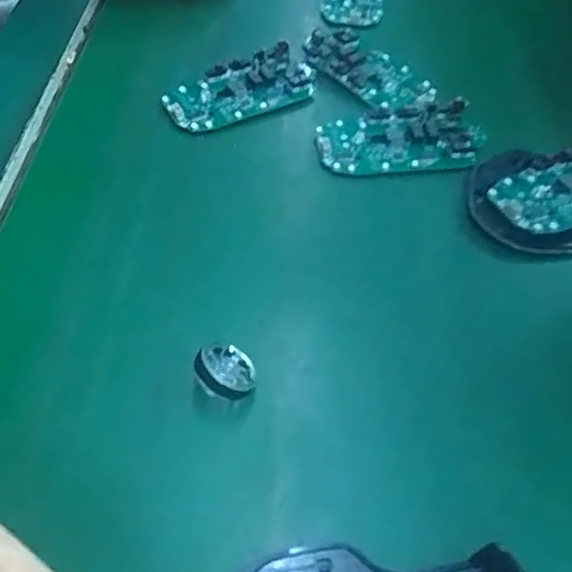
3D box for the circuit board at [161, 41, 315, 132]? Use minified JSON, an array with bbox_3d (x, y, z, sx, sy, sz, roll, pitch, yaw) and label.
[{"bbox_3d":[-0.027,-0.121,0.348,0.092,0.012,0.043,-24,58,-21],"label":"circuit board"}]

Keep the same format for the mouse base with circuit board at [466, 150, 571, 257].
[{"bbox_3d":[0.153,-0.052,0.309,0.107,0.022,0.066,-7,53,-9],"label":"mouse base with circuit board"}]

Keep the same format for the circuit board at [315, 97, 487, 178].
[{"bbox_3d":[0.065,-0.087,0.329,0.093,0.016,0.045,-5,53,-7],"label":"circuit board"}]

